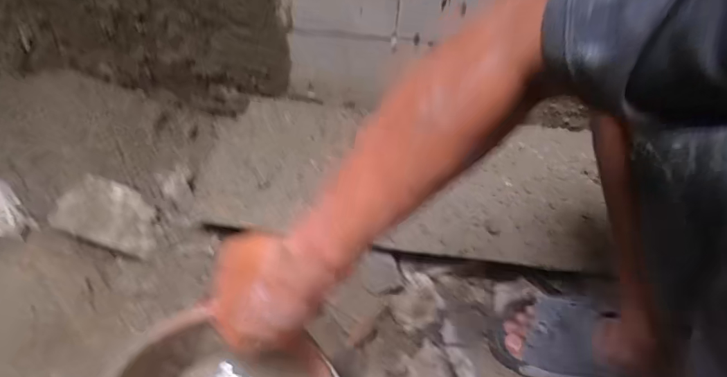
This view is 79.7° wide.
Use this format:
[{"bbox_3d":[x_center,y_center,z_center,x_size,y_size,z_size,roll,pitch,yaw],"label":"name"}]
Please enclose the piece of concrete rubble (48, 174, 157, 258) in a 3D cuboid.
[{"bbox_3d":[-0.434,0.050,0.749,0.165,0.069,0.111,9,53,4],"label":"piece of concrete rubble"}]

